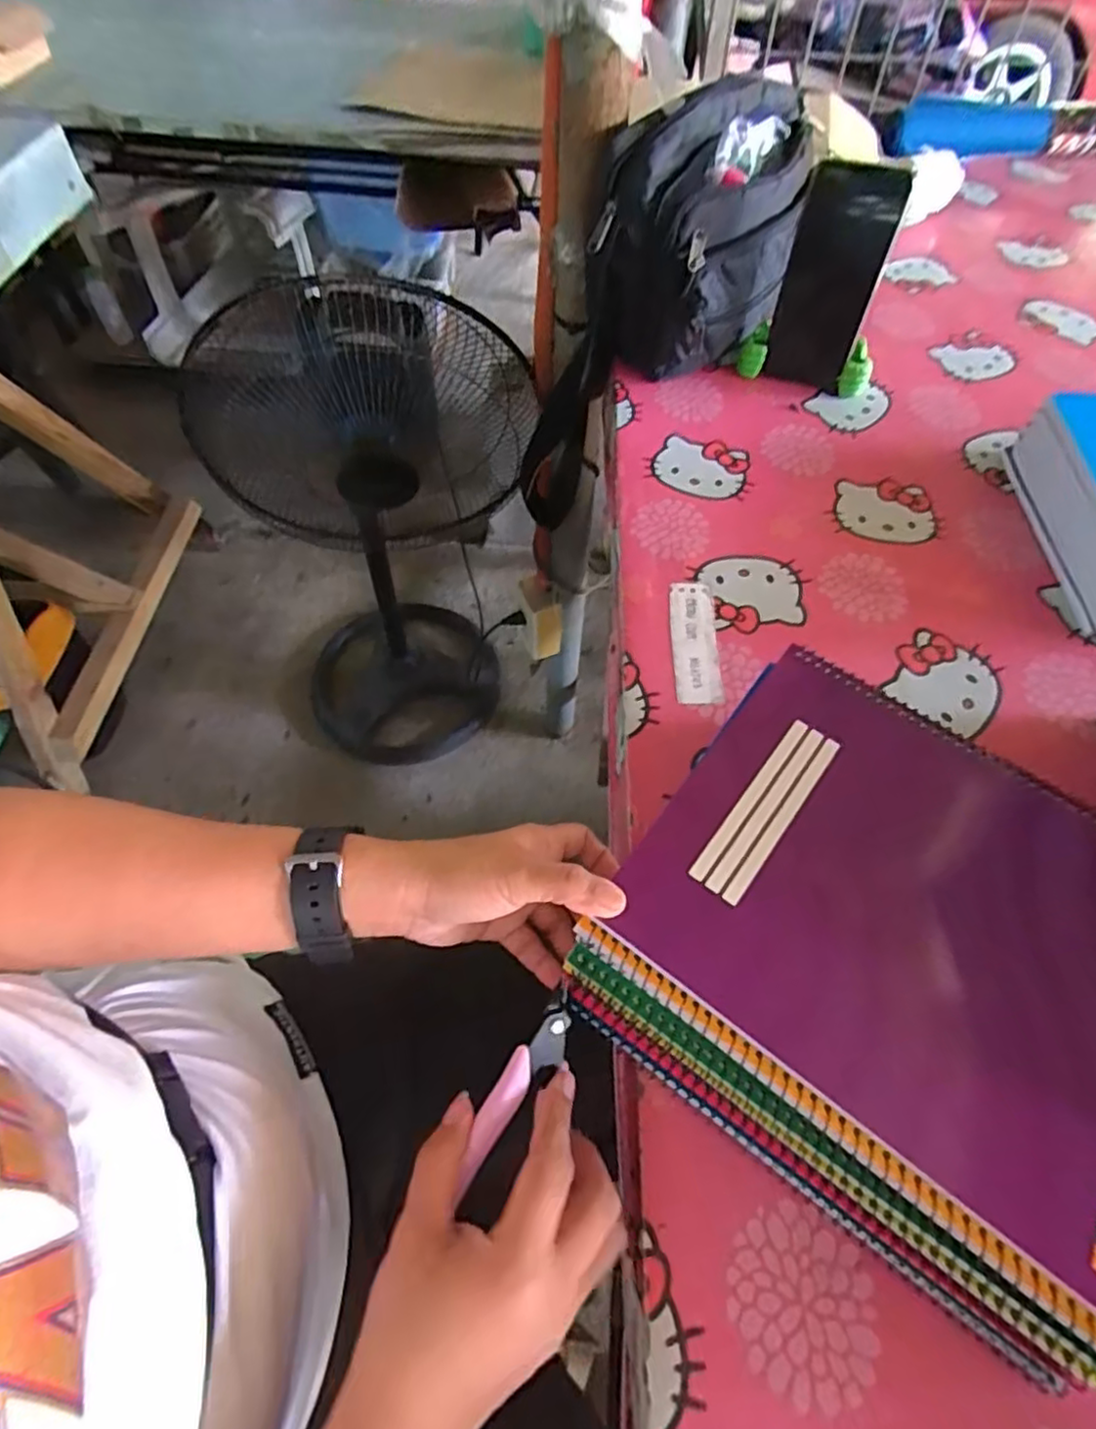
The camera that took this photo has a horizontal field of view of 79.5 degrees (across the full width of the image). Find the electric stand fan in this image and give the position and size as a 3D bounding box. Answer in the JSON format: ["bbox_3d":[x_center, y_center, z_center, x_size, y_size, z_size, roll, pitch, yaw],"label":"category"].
[{"bbox_3d":[-0.272,-0.270,1.079,0.410,0.833,0.385,-26,62,-15],"label":"electric stand fan"}]

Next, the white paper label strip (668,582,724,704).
[{"bbox_3d":[0.105,-0.054,0.471,0.032,0.004,0.106,2,59,1],"label":"white paper label strip"}]

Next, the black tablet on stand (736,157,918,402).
[{"bbox_3d":[0.242,-0.362,0.564,0.108,0.165,0.034,19,60,11],"label":"black tablet on stand"}]

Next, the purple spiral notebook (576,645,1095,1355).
[{"bbox_3d":[0.175,0.097,0.311,0.244,0.015,0.210,34,64,19],"label":"purple spiral notebook"}]

